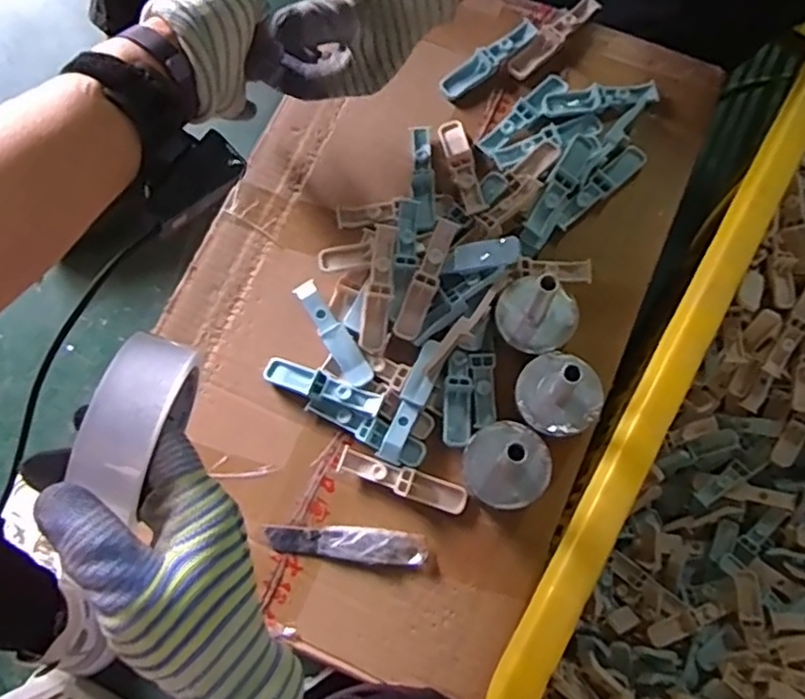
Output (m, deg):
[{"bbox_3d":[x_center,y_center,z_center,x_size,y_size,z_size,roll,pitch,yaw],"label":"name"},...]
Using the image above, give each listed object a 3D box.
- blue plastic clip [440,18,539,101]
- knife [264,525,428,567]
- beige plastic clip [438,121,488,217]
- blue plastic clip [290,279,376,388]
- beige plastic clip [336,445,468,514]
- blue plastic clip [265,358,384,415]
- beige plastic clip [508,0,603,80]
[{"bbox_3d":[0.074,-0.246,0.549,0.093,0.012,0.021,-38,79,-8],"label":"blue plastic clip"},{"bbox_3d":[-0.042,0.141,0.471,0.116,0.009,0.024,6,77,2],"label":"knife"},{"bbox_3d":[0.049,-0.150,0.522,0.021,0.016,0.095,-12,63,-2],"label":"beige plastic clip"},{"bbox_3d":[-0.054,-0.013,0.499,0.019,0.007,0.095,-33,78,-7],"label":"blue plastic clip"},{"bbox_3d":[0.000,0.098,0.479,0.098,0.012,0.020,19,77,5],"label":"beige plastic clip"},{"bbox_3d":[-0.061,0.029,0.494,0.094,0.016,0.021,21,78,6],"label":"blue plastic clip"},{"bbox_3d":[0.130,-0.269,0.552,0.095,0.008,0.020,-44,80,-9],"label":"beige plastic clip"}]

